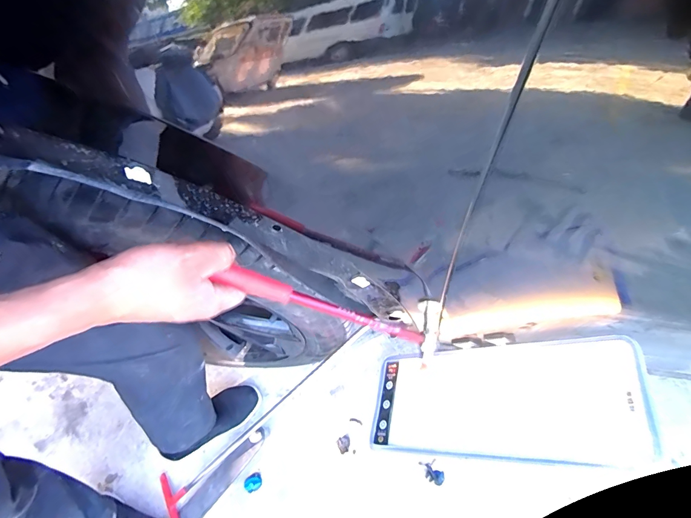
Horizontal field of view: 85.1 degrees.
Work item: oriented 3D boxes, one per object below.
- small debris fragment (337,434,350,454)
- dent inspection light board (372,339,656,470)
[{"bbox_3d":[-0.004,0.459,0.932,0.033,0.004,0.037,-19,61,-10],"label":"small debris fragment"},{"bbox_3d":[0.222,0.216,0.582,0.389,0.033,0.162,-15,48,33],"label":"dent inspection light board"}]

